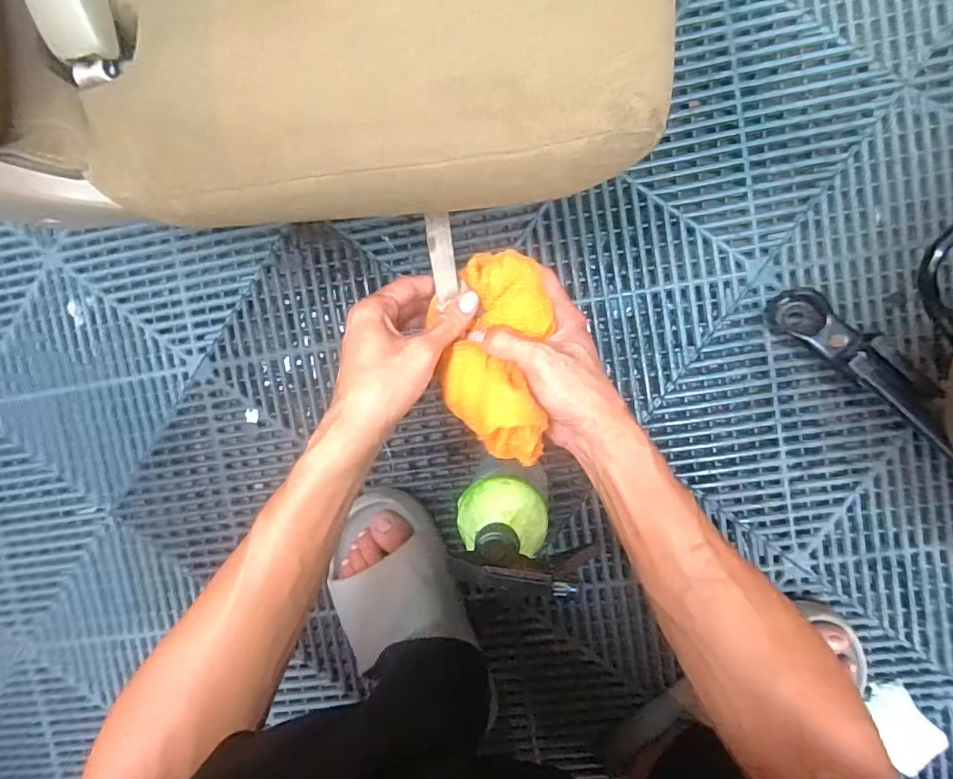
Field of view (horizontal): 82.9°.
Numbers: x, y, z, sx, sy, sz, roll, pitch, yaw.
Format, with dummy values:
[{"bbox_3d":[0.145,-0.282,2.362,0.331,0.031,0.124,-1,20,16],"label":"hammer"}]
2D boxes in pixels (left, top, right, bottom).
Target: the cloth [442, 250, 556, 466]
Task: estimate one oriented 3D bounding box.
[{"bbox_3d":[0.016,-0.024,0.387,0.087,0.037,0.146,2,88,5],"label":"cloth"}]

